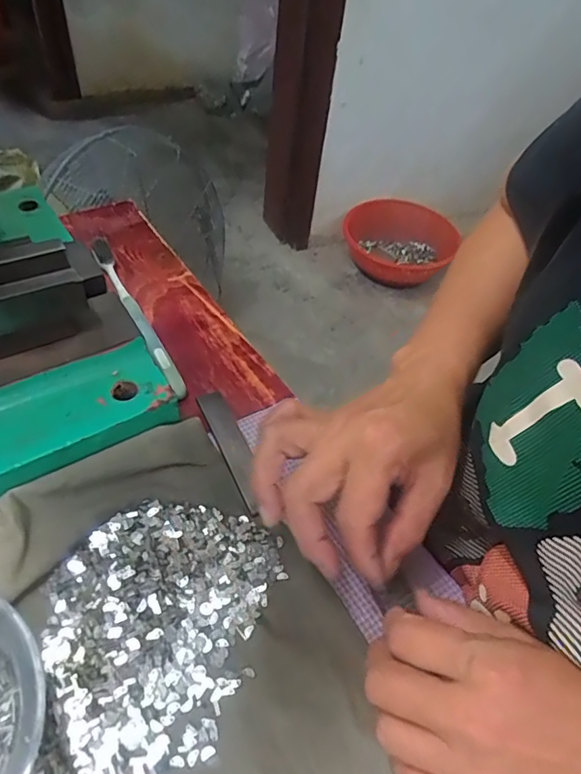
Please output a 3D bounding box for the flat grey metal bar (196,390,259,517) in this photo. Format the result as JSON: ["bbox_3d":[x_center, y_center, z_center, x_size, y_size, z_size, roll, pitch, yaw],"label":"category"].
[{"bbox_3d":[-0.038,0.041,0.346,0.020,0.010,0.100,-16,54,-21],"label":"flat grey metal bar"}]

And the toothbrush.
[{"bbox_3d":[-0.126,-0.064,0.416,0.015,0.021,0.189,-20,55,-24],"label":"toothbrush"}]

